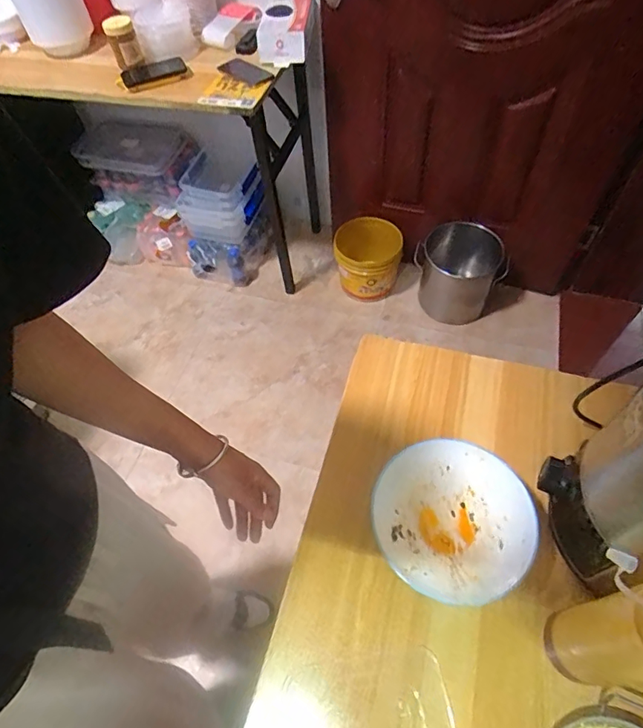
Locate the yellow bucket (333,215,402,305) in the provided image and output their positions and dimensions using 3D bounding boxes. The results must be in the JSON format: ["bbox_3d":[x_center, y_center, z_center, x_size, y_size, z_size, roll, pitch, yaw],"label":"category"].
[{"bbox_3d":[0.161,-0.366,1.677,0.233,0.221,0.195,-3,56,2],"label":"yellow bucket"}]

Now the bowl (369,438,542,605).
[{"bbox_3d":[0.145,0.176,0.533,0.169,0.047,0.166,-2,56,3],"label":"bowl"}]

